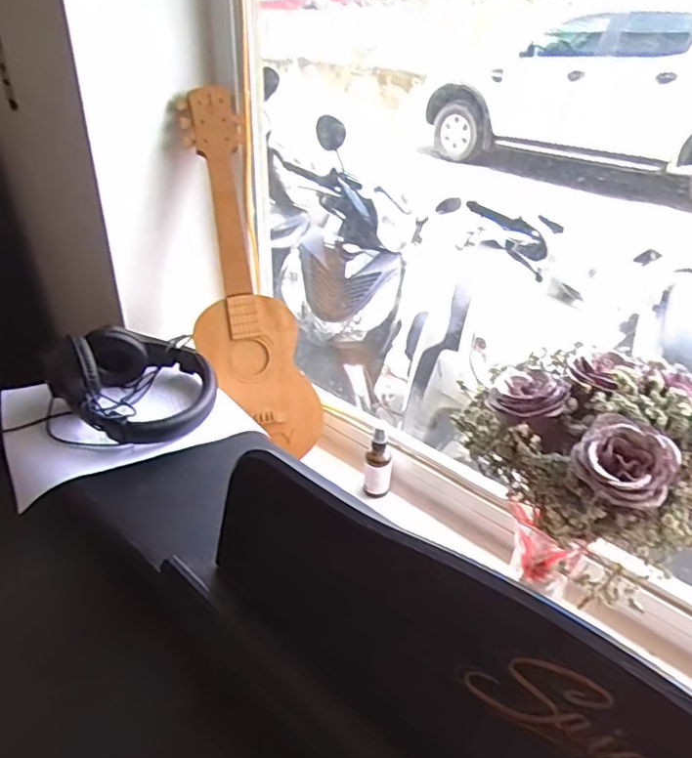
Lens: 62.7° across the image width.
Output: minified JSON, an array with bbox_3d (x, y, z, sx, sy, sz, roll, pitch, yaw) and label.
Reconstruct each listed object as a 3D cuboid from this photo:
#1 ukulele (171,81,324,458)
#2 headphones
[{"bbox_3d":[-0.156,-0.139,0.816,0.145,0.520,0.052,-13,4,-21],"label":"ukulele"},{"bbox_3d":[-0.252,-0.001,0.690,0.168,0.090,0.174,-26,42,-36],"label":"headphones"}]

